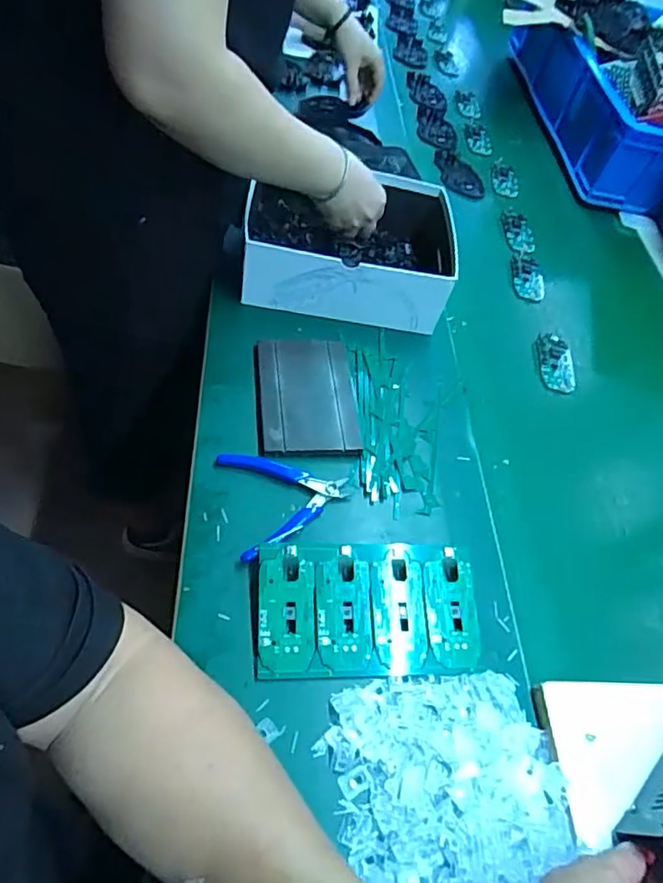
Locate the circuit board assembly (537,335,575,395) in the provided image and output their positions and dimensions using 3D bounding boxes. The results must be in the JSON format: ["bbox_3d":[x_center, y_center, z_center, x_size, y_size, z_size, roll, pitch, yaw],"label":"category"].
[{"bbox_3d":[0.289,-0.099,0.750,0.051,0.018,0.083,4,54,-11],"label":"circuit board assembly"}]

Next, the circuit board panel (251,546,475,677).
[{"bbox_3d":[0.033,0.140,0.489,0.188,0.004,0.105,2,63,-12],"label":"circuit board panel"}]

